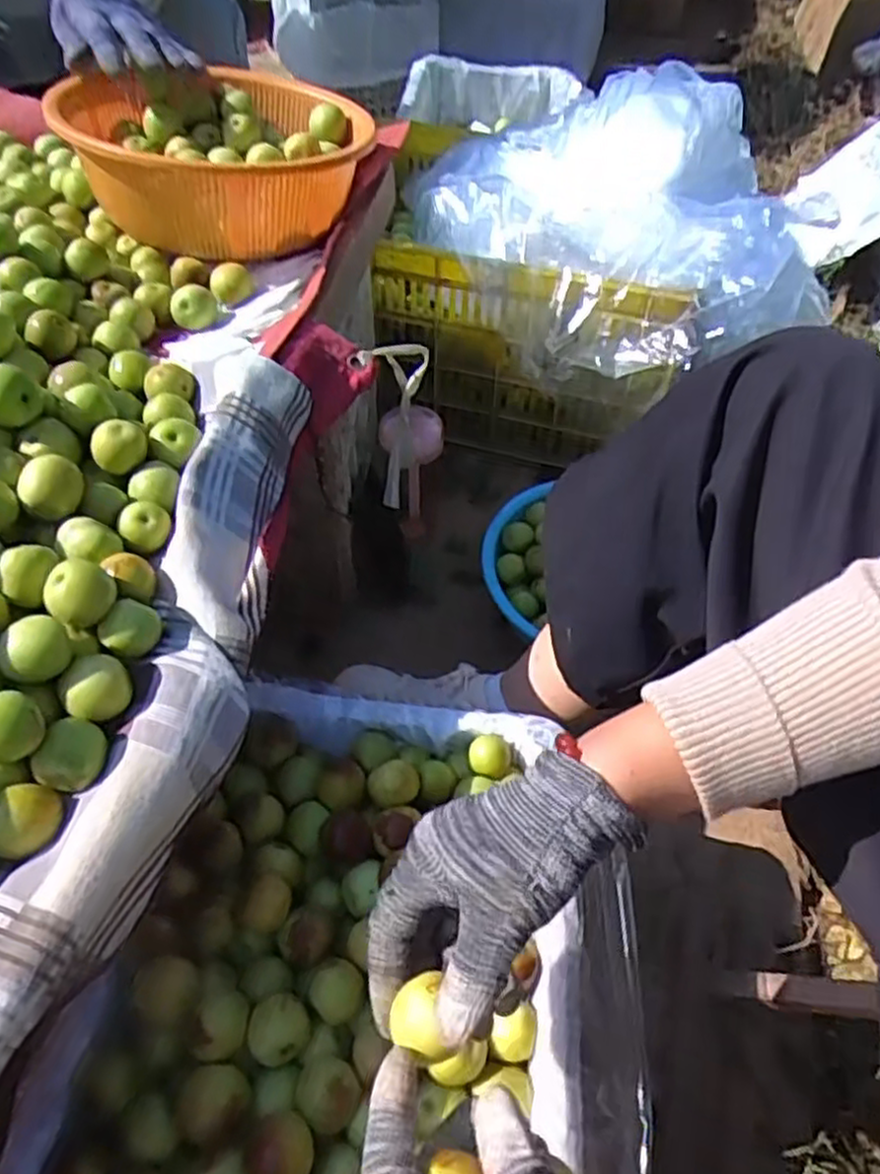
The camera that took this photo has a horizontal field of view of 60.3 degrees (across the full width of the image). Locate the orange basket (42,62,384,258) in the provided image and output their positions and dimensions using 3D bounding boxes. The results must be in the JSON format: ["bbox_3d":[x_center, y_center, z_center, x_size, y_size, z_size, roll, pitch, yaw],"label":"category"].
[{"bbox_3d":[-0.203,-0.403,0.700,0.260,0.084,0.245,13,52,7],"label":"orange basket"}]

